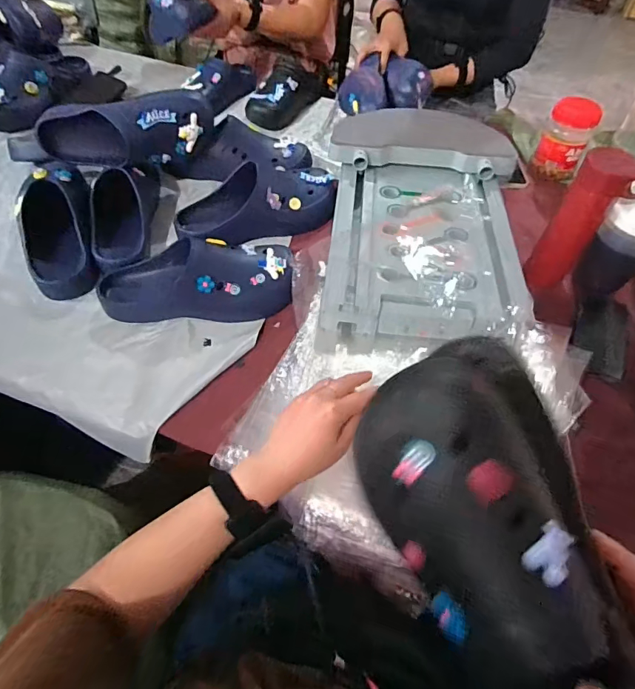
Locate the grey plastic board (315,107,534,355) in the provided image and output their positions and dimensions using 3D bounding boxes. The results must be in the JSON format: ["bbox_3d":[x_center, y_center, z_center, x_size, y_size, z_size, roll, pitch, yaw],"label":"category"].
[{"bbox_3d":[0.181,-0.202,0.712,0.329,0.113,0.440,4,54,1],"label":"grey plastic board"}]

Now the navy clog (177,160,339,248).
[{"bbox_3d":[-0.094,-0.264,0.771,0.274,0.092,0.124,-18,57,-14],"label":"navy clog"}]

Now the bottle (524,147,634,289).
[{"bbox_3d":[0.394,-0.177,0.649,0.084,0.207,0.071,38,61,22],"label":"bottle"}]

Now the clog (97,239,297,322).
[{"bbox_3d":[-0.184,-0.099,0.649,0.282,0.082,0.121,-4,55,-5],"label":"clog"}]

